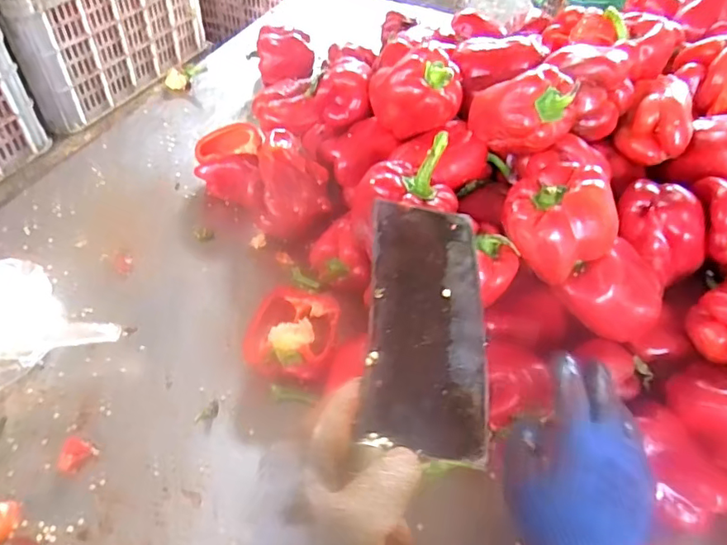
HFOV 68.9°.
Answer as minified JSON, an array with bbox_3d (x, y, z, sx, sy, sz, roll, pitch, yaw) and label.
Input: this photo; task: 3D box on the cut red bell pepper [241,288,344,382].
[{"bbox_3d":[-0.068,0.064,0.532,0.091,0.044,0.091,3,49,-3],"label":"cut red bell pepper"}]

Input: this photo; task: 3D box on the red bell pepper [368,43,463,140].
[{"bbox_3d":[0.056,-0.184,0.552,0.092,0.070,0.065,1,49,-4],"label":"red bell pepper"}]

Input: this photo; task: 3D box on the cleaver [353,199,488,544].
[{"bbox_3d":[0.036,0.083,0.319,0.080,0.029,0.248,8,68,2],"label":"cleaver"}]

